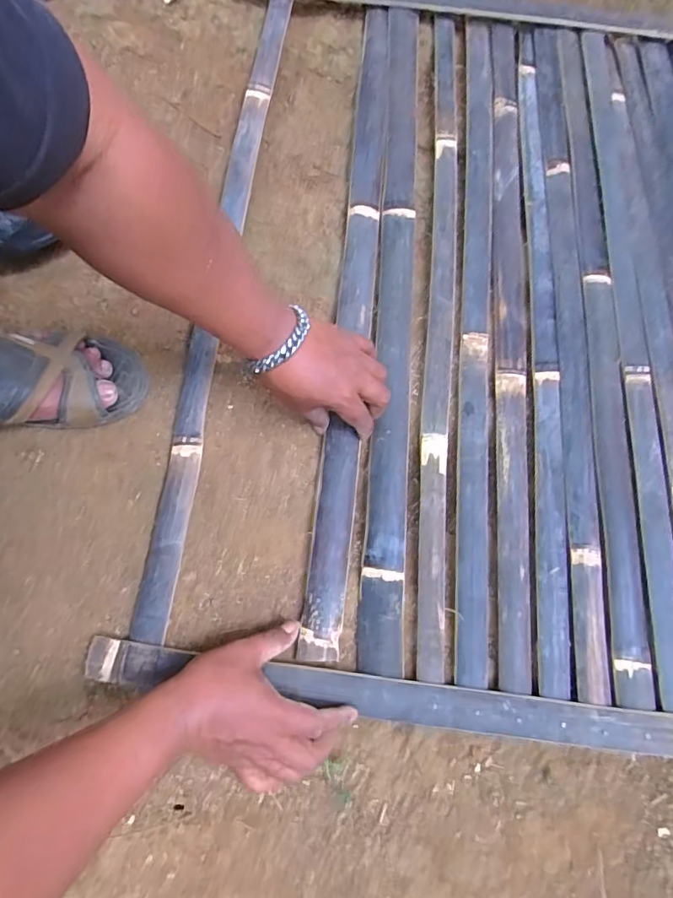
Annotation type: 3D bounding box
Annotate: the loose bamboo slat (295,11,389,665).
[{"bbox_3d":[0.020,-0.181,0.578,0.042,0.022,0.783,6,76,0],"label":"loose bamboo slat"}]

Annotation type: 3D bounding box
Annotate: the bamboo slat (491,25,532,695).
[{"bbox_3d":[0.196,-0.163,0.565,0.036,0.008,0.786,4,77,-1],"label":"bamboo slat"}]

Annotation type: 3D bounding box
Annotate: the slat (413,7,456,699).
[{"bbox_3d":[0.114,-0.169,0.563,0.029,0.011,0.777,5,77,-1],"label":"slat"}]

